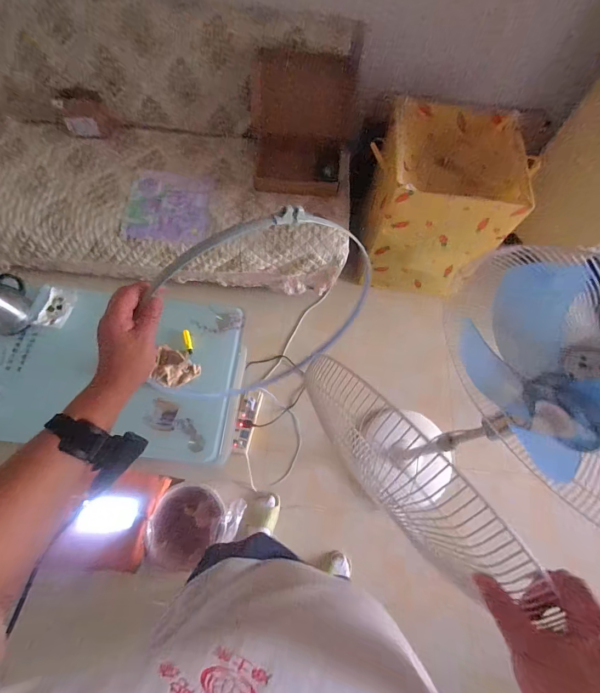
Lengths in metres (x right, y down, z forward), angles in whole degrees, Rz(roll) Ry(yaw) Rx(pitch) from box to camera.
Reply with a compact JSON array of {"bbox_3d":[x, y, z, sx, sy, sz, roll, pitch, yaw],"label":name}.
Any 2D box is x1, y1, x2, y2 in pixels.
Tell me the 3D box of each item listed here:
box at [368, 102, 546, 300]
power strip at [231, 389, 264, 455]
[{"bbox_3d":[0.533,-0.575,1.421,0.466,0.521,0.452,7,67,0],"label":"box"},{"bbox_3d":[-0.220,0.301,1.406,0.079,0.044,0.268,13,67,2],"label":"power strip"}]

